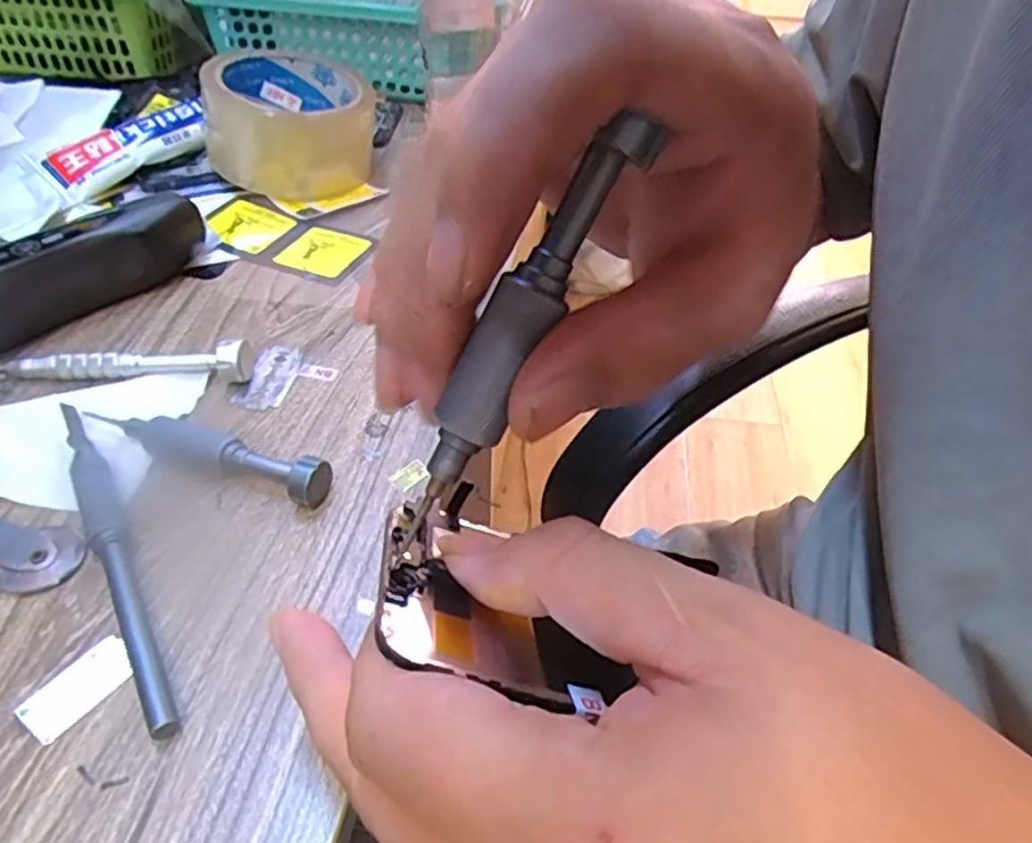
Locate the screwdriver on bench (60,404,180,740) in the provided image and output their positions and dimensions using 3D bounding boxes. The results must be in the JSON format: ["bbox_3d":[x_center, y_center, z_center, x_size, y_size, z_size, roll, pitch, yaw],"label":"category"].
[{"bbox_3d":[-0.139,0.042,0.244,0.013,0.010,0.146,-23,50,-24],"label":"screwdriver on bench"}]

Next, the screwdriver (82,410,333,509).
[{"bbox_3d":[-0.119,0.009,0.274,0.102,0.018,0.020,15,46,12],"label":"screwdriver"}]

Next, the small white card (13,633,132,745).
[{"bbox_3d":[-0.130,0.079,0.212,0.016,0.004,0.031,29,50,24],"label":"small white card"}]

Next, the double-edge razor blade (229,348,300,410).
[{"bbox_3d":[-0.109,-0.021,0.316,0.021,0.004,0.041,9,45,6],"label":"double-edge razor blade"}]

